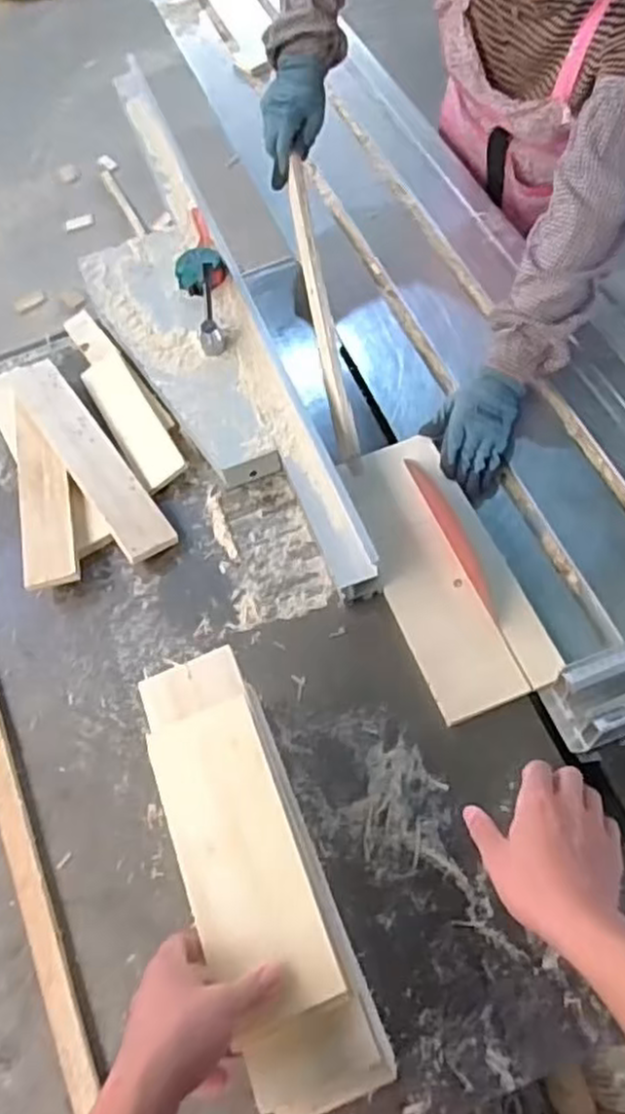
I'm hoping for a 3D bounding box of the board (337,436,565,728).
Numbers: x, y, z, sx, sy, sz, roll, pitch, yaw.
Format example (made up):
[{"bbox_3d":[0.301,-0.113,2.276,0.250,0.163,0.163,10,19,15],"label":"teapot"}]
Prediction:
[{"bbox_3d":[0.144,0.007,0.816,0.139,0.016,0.328,-22,65,1],"label":"board"}]

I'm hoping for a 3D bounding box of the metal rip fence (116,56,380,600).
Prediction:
[{"bbox_3d":[-0.118,-0.367,0.999,0.058,0.090,0.967,-20,62,-8],"label":"metal rip fence"}]

